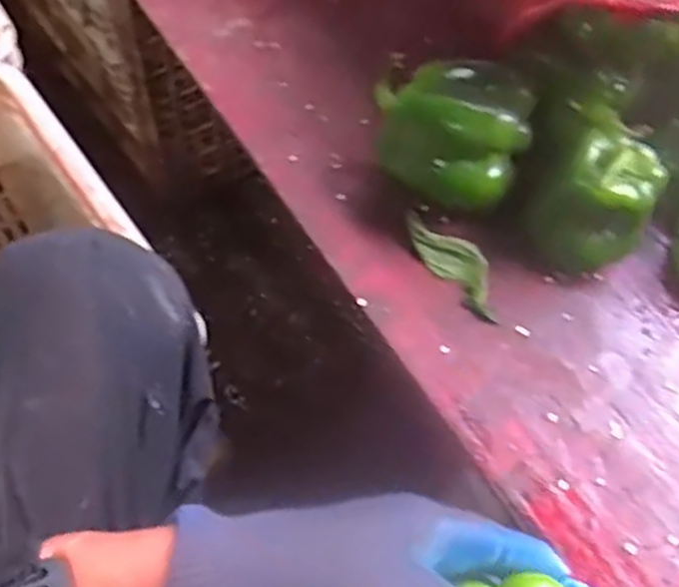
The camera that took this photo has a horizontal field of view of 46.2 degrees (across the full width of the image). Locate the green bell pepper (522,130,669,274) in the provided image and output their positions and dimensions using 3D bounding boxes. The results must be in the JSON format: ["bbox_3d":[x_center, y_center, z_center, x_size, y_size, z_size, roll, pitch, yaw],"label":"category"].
[{"bbox_3d":[0.163,-0.061,0.507,0.071,0.076,0.077,30,65,15],"label":"green bell pepper"}]

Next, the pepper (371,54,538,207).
[{"bbox_3d":[0.069,-0.106,0.528,0.104,0.080,0.088,31,64,14],"label":"pepper"}]

